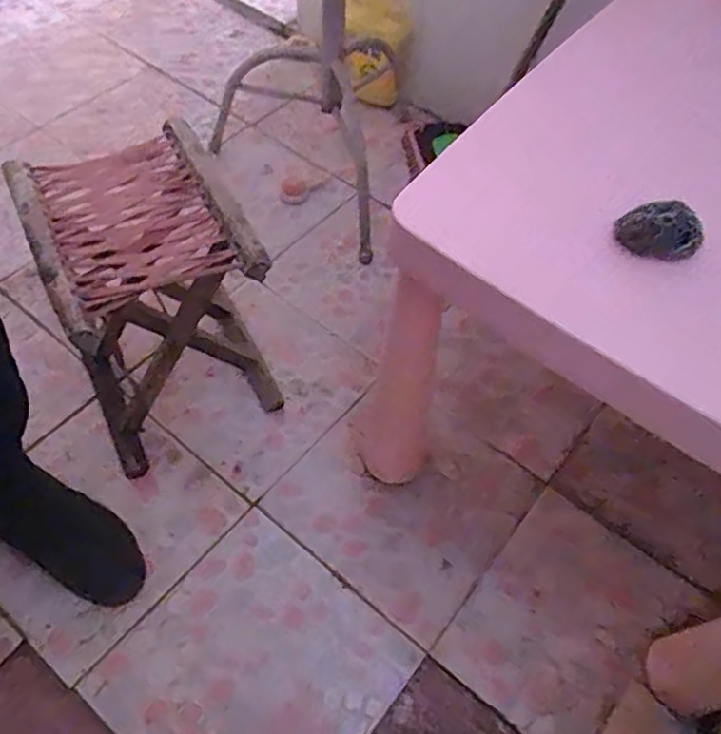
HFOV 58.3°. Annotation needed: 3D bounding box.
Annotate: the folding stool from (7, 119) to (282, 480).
[{"bbox_3d":[-0.275,-0.086,0.877,0.237,0.331,0.266,-23,60,-19],"label":"folding stool"}]

